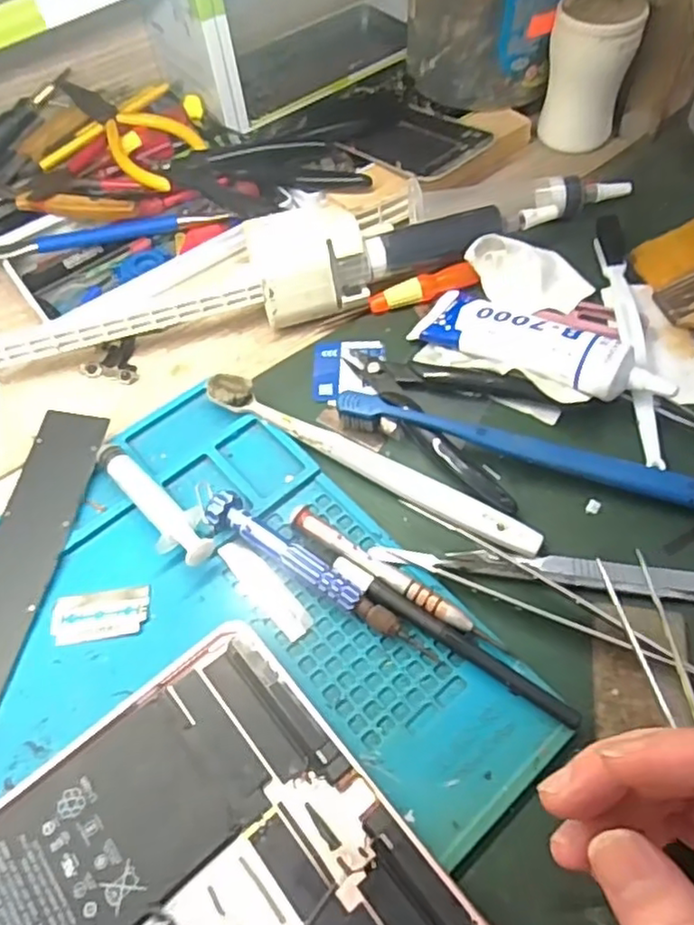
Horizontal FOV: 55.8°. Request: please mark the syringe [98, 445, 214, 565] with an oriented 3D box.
[{"bbox_3d":[-0.091,0.020,0.313,0.024,0.016,0.079,-40,64,-19],"label":"syringe"}]

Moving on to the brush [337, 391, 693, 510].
[{"bbox_3d":[0.084,-0.006,0.318,0.183,0.014,0.014,15,60,13],"label":"brush"}]

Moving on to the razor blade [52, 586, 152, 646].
[{"bbox_3d":[-0.110,0.067,0.292,0.043,0.004,0.023,-8,58,-1],"label":"razor blade"}]

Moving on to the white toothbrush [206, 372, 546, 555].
[{"bbox_3d":[0.008,-0.001,0.320,0.180,0.015,0.016,25,63,18],"label":"white toothbrush"}]

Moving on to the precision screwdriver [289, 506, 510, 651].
[{"bbox_3d":[0.019,0.051,0.289,0.108,0.008,0.009,30,65,20],"label":"precision screwdriver"}]

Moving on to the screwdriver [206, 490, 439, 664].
[{"bbox_3d":[-0.013,0.049,0.288,0.117,0.018,0.015,30,65,20],"label":"screwdriver"}]

